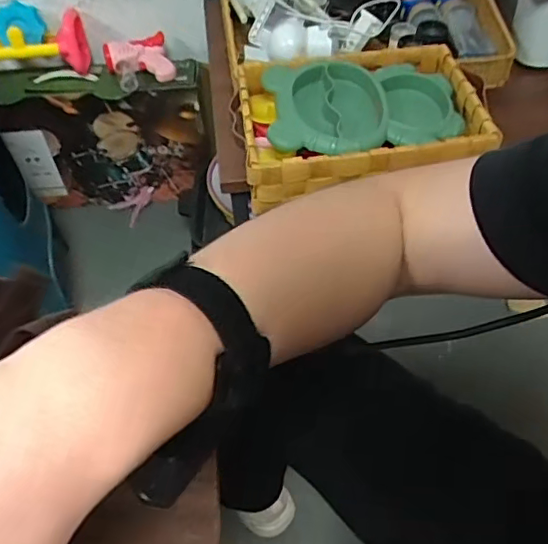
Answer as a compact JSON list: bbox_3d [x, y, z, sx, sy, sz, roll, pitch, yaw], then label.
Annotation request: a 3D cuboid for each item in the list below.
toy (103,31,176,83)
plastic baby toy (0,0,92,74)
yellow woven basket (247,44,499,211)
[{"bbox_3d":[-0.296,-0.466,1.232,0.138,0.058,0.127,-16,51,-9],"label":"toy"},{"bbox_3d":[-0.527,-0.479,1.185,0.256,0.115,0.124,-12,50,-6],"label":"plastic baby toy"},{"bbox_3d":[0.118,-0.216,0.801,0.319,0.082,0.252,-6,50,0],"label":"yellow woven basket"}]

